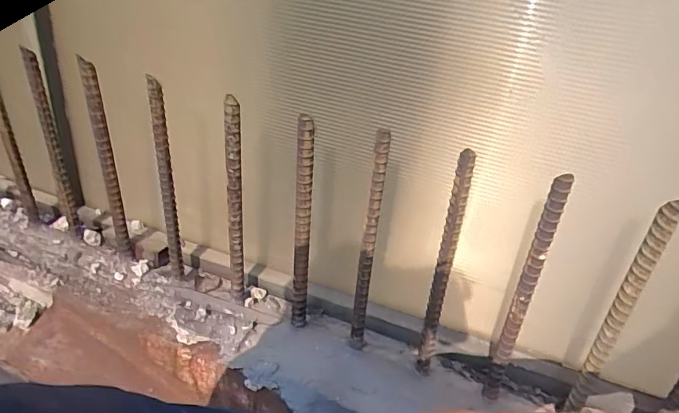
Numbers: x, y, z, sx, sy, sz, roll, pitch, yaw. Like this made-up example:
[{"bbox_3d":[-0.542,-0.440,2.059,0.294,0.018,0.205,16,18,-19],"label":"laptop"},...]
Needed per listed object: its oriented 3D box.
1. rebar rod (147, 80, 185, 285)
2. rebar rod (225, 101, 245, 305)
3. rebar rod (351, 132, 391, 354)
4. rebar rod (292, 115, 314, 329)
[{"bbox_3d":[-0.253,-0.026,0.712,0.022,0.327,0.022,-6,33,-20],"label":"rebar rod"},{"bbox_3d":[-0.146,0.004,0.680,0.021,0.322,0.014,-6,33,-20],"label":"rebar rod"},{"bbox_3d":[0.037,0.066,0.634,0.018,0.346,0.017,9,30,6],"label":"rebar rod"},{"bbox_3d":[-0.051,0.046,0.658,0.025,0.347,0.017,2,31,-7],"label":"rebar rod"}]

